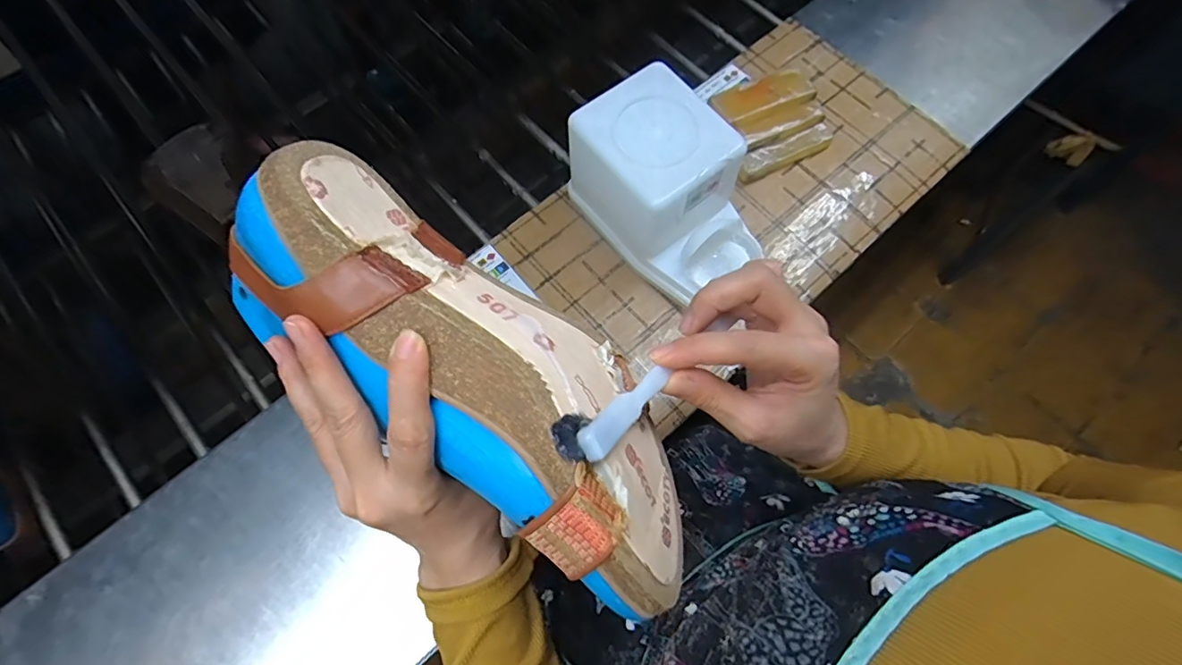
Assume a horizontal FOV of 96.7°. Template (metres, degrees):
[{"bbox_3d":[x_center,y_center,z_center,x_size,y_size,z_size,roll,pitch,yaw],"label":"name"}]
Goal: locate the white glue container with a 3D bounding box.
[{"bbox_3d":[0.060,-0.114,0.432,0.104,0.105,0.150,-33,74,-10],"label":"white glue container"}]

